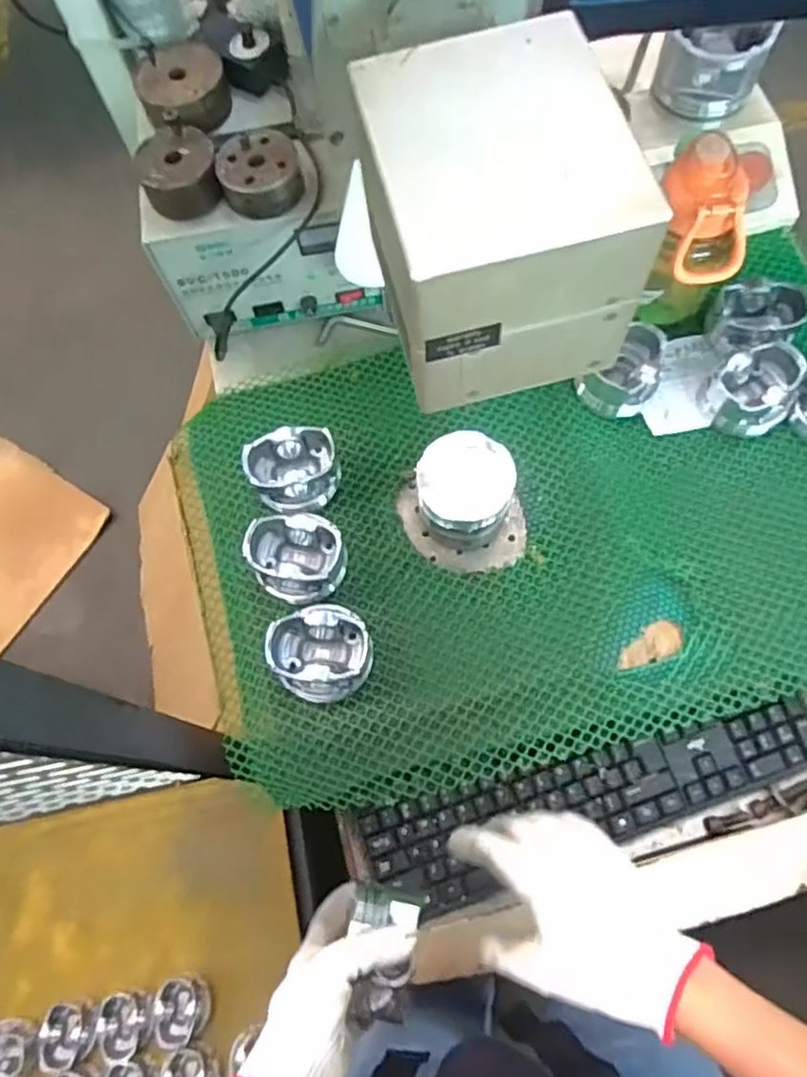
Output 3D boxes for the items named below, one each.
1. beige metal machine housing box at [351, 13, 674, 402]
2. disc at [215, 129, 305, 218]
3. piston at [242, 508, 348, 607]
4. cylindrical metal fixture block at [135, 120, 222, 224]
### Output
[{"bbox_3d":[0.038,-0.136,0.294,0.108,0.089,0.116,-14,70,-3],"label":"beige metal machine housing box"},{"bbox_3d":[-0.127,-0.324,0.598,0.069,0.033,0.069,-1,70,2],"label":"disc"},{"bbox_3d":[-0.094,0.017,0.600,0.082,0.055,0.066,3,70,3],"label":"piston"},{"bbox_3d":[-0.199,-0.324,0.603,0.069,0.037,0.068,-1,70,2],"label":"cylindrical metal fixture block"}]

